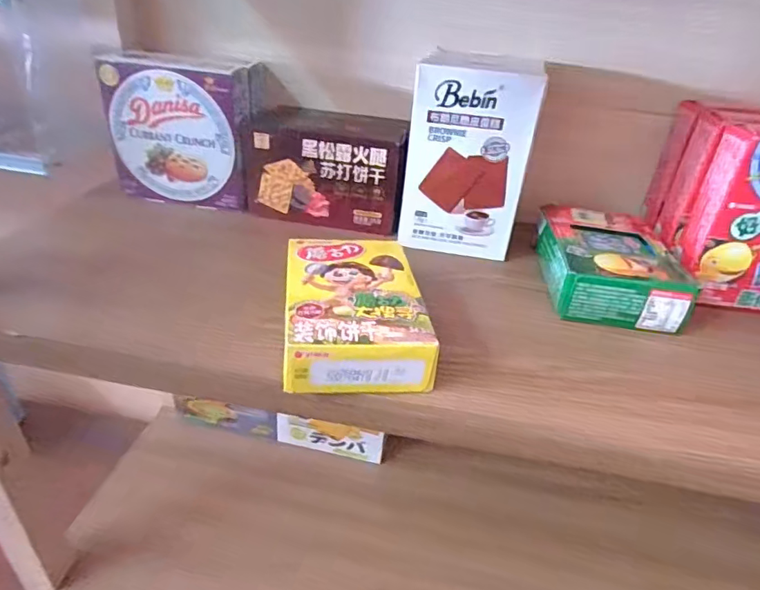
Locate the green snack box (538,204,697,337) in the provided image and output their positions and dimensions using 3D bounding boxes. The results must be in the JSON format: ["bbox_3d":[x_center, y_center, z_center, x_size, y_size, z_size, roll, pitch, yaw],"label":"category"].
[{"bbox_3d":[0.184,-0.028,0.415,0.102,0.041,0.136,11,31,7],"label":"green snack box"}]

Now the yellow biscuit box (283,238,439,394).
[{"bbox_3d":[-0.018,0.007,0.334,0.084,0.035,0.130,1,32,-9],"label":"yellow biscuit box"}]

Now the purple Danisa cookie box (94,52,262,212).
[{"bbox_3d":[-0.183,-0.156,0.481,0.124,0.126,0.068,7,31,1],"label":"purple Danisa cookie box"}]

